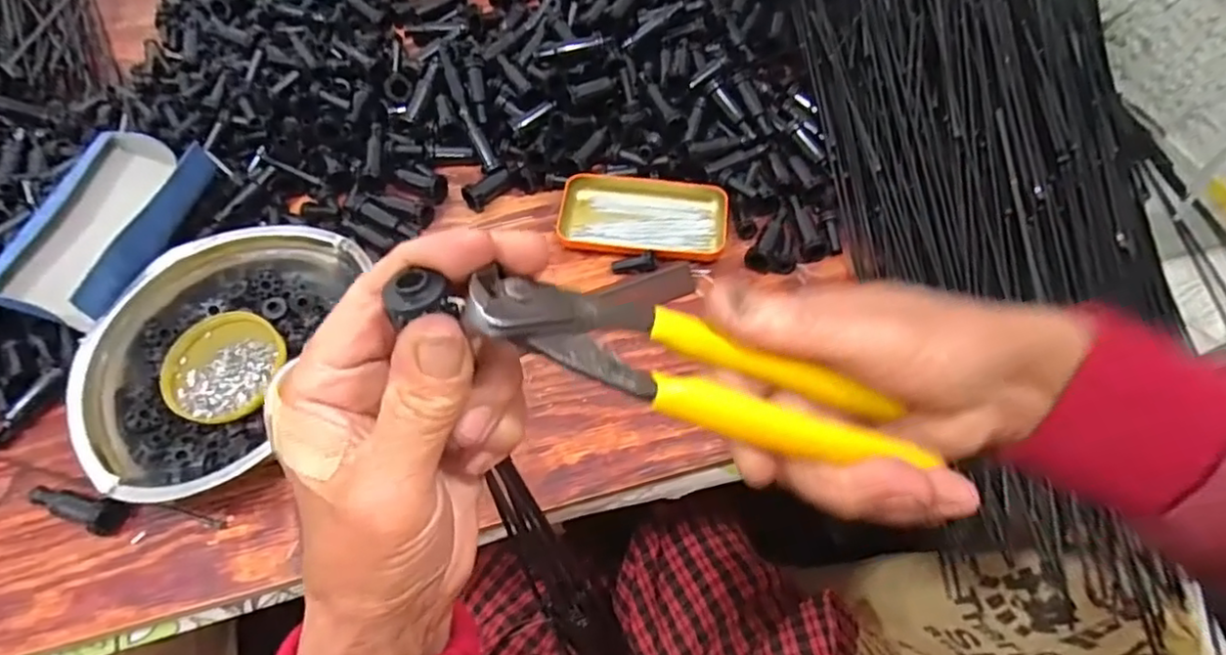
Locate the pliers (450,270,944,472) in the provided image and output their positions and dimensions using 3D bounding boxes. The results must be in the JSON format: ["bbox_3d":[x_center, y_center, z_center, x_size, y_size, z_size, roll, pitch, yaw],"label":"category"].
[{"bbox_3d":[0.033,0.016,0.207,0.163,0.021,0.039,17,56,-25],"label":"pliers"}]

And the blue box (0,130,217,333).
[{"bbox_3d":[-0.392,-0.087,0.495,0.105,0.044,0.180,4,59,2],"label":"blue box"}]

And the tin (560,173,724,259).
[{"bbox_3d":[0.026,-0.095,0.564,0.143,0.021,0.084,9,60,5],"label":"tin"}]

